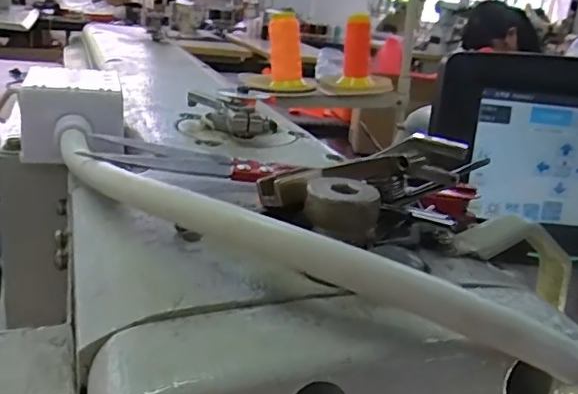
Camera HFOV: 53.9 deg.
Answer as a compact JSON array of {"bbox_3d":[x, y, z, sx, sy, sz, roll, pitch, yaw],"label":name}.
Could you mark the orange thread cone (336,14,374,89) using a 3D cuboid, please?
[{"bbox_3d":[0.118,-0.242,0.949,0.057,0.115,0.059,6,20,-2],"label":"orange thread cone"}]

